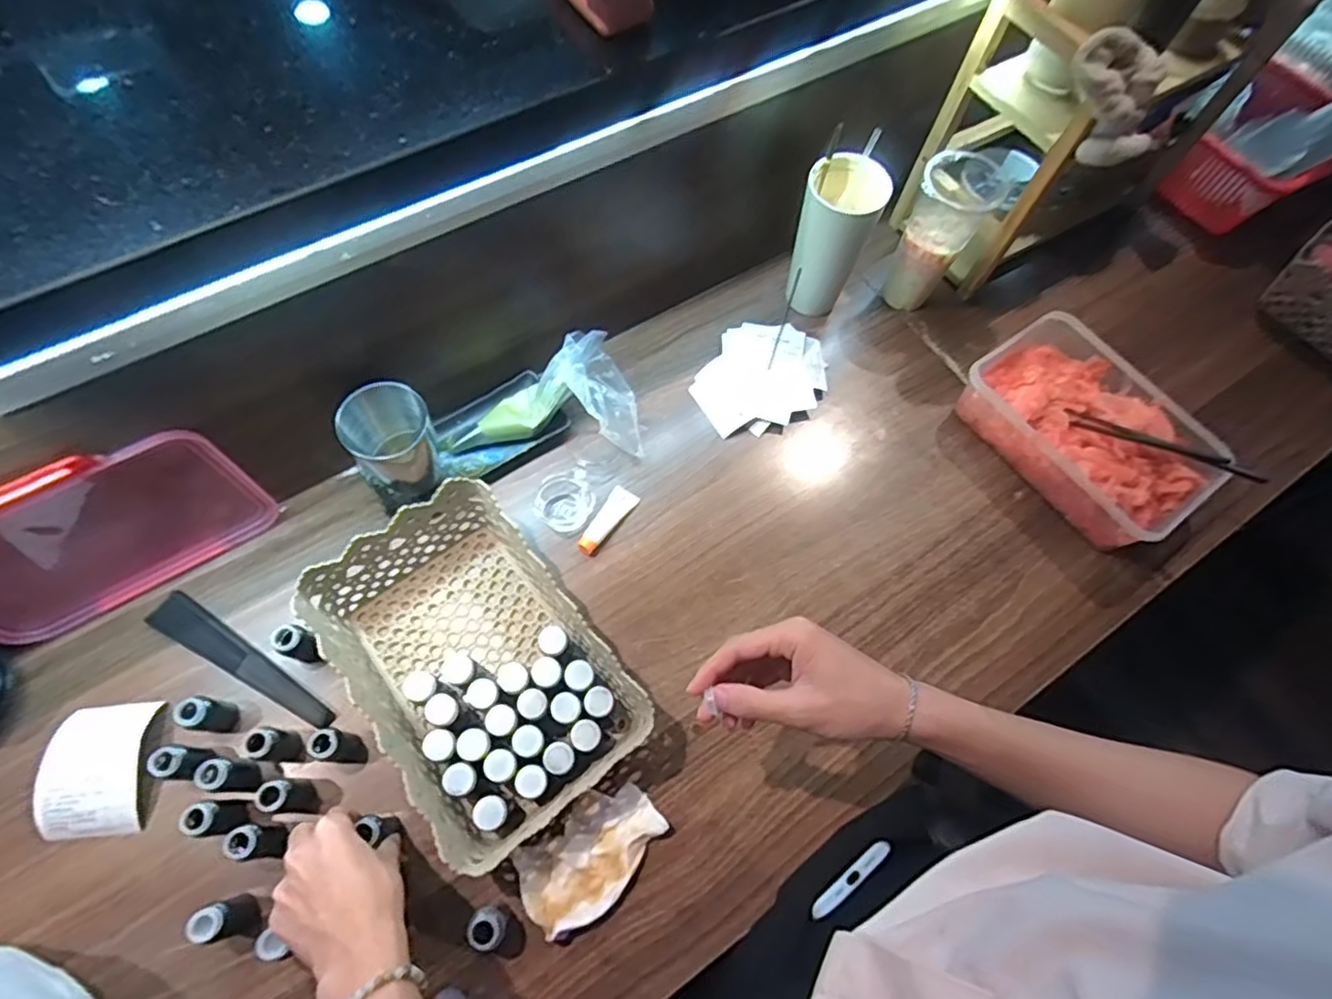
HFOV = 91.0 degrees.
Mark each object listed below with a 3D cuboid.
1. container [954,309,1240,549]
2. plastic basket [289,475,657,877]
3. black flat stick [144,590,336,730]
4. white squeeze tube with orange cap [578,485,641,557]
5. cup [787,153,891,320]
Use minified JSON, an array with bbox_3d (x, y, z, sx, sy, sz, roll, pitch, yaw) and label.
[{"bbox_3d":[0.464,-0.078,0.725,0.171,0.088,0.251,-37,74,-17],"label":"container"},{"bbox_3d":[-0.168,0.144,0.599,0.196,0.082,0.291,-37,73,-17],"label":"plastic basket"},{"bbox_3d":[-0.402,0.155,0.624,0.203,0.018,0.034,30,69,9],"label":"black flat stick"},{"bbox_3d":[-0.063,0.021,0.697,0.027,0.012,0.083,34,69,11],"label":"white squeeze tube with orange cap"},{"bbox_3d":[0.185,-0.294,0.745,0.080,0.162,0.075,1,67,-3],"label":"cup"}]

